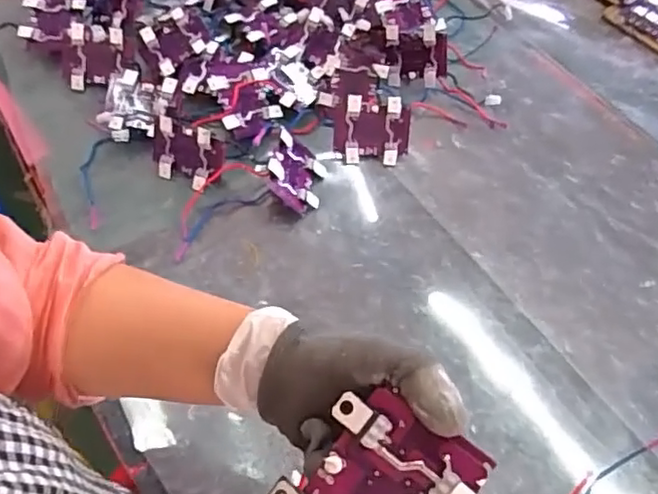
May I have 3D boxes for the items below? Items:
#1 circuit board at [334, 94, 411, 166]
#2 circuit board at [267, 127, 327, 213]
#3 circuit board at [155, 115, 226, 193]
[{"bbox_3d":[0.056,-0.151,0.817,0.097,0.086,0.015,1,20,-3],"label":"circuit board"},{"bbox_3d":[-0.043,-0.092,0.786,0.024,0.083,0.080,-11,48,40],"label":"circuit board"},{"bbox_3d":[-0.178,-0.116,0.791,0.093,0.083,0.016,19,33,11],"label":"circuit board"}]

